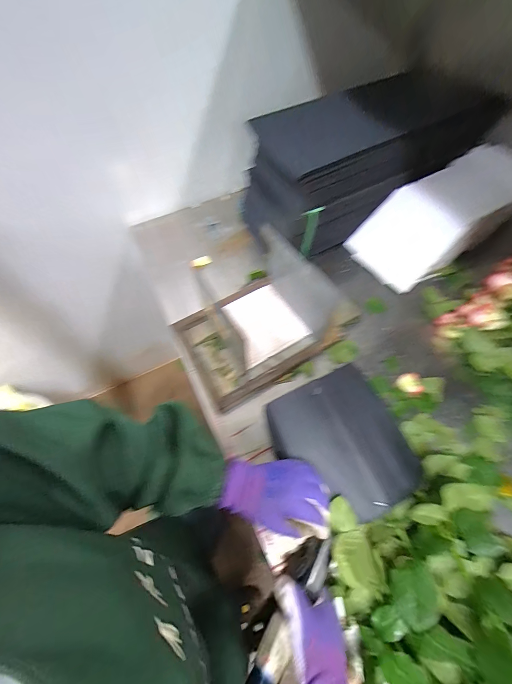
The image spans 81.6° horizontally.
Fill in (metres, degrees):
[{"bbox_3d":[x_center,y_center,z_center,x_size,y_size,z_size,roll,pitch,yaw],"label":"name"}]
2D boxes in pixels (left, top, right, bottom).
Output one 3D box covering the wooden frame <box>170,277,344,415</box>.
[{"bbox_3d":[-0.003,-0.021,0.616,0.283,0.037,0.221,-30,63,-13],"label":"wooden frame"}]

